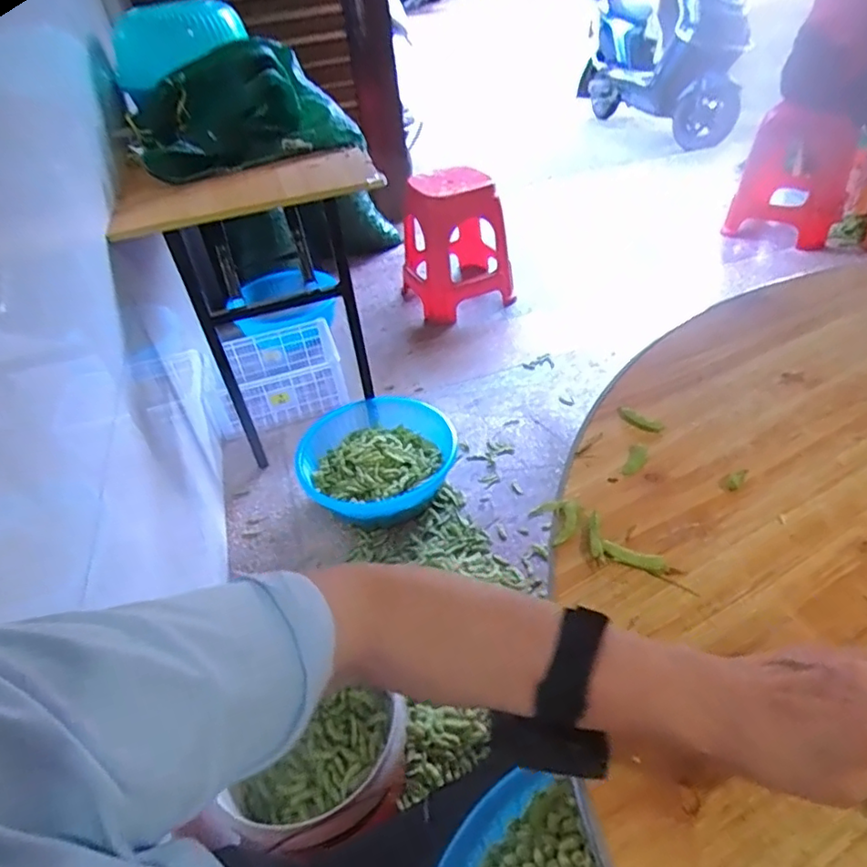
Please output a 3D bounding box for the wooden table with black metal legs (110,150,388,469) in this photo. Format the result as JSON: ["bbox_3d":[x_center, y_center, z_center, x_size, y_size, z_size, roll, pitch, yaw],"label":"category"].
[{"bbox_3d":[-0.406,-0.341,1.580,0.622,0.692,0.368,-7,41,0],"label":"wooden table with black metal legs"}]

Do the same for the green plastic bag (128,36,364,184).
[{"bbox_3d":[-0.502,-0.835,1.493,0.511,0.221,0.373,-20,43,-14],"label":"green plastic bag"}]

